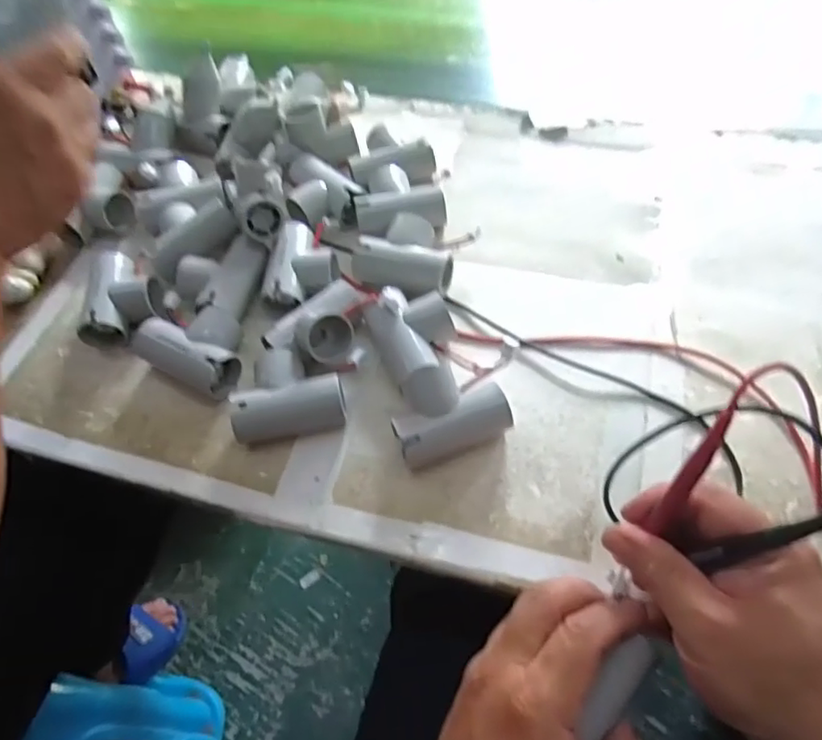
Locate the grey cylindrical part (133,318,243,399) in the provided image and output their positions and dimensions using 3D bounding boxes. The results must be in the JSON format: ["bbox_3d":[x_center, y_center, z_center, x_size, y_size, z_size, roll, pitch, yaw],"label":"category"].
[{"bbox_3d":[-0.166,-0.011,0.441,0.079,0.034,0.034,28,64,21],"label":"grey cylindrical part"}]

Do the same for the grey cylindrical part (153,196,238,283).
[{"bbox_3d":[-0.174,-0.103,0.487,0.074,0.027,0.028,-34,58,0],"label":"grey cylindrical part"}]

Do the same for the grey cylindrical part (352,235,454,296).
[{"bbox_3d":[-0.007,-0.077,0.468,0.072,0.034,0.032,14,59,14],"label":"grey cylindrical part"}]

